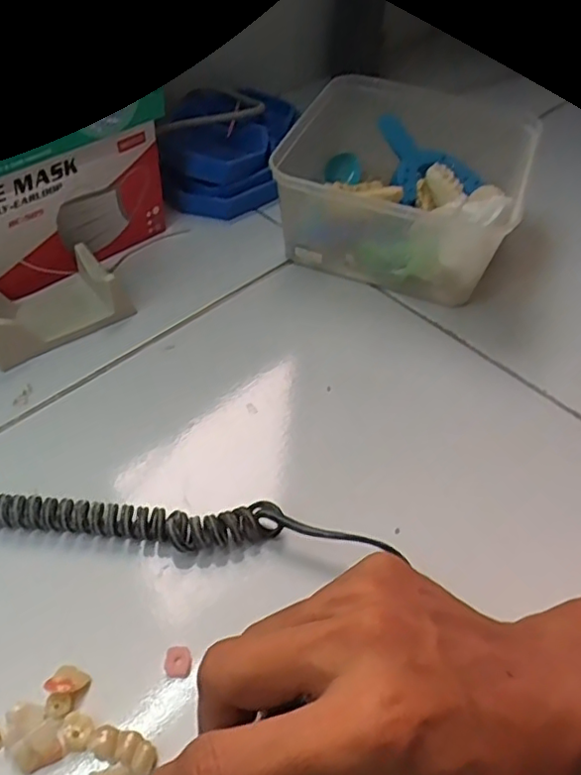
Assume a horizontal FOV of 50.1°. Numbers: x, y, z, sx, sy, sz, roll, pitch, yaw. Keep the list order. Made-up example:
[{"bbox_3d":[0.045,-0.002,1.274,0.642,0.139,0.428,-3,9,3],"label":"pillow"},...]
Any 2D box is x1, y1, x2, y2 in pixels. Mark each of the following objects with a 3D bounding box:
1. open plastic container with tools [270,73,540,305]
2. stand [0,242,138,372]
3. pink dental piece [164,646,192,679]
[{"bbox_3d":[0.075,-0.136,0.435,0.158,0.069,0.130,20,51,11],"label":"open plastic container with tools"},{"bbox_3d":[-0.151,-0.053,0.384,0.090,0.034,0.052,-29,58,-26],"label":"stand"},{"bbox_3d":[-0.048,0.116,0.263,0.011,0.005,0.012,2,51,-2],"label":"pink dental piece"}]

